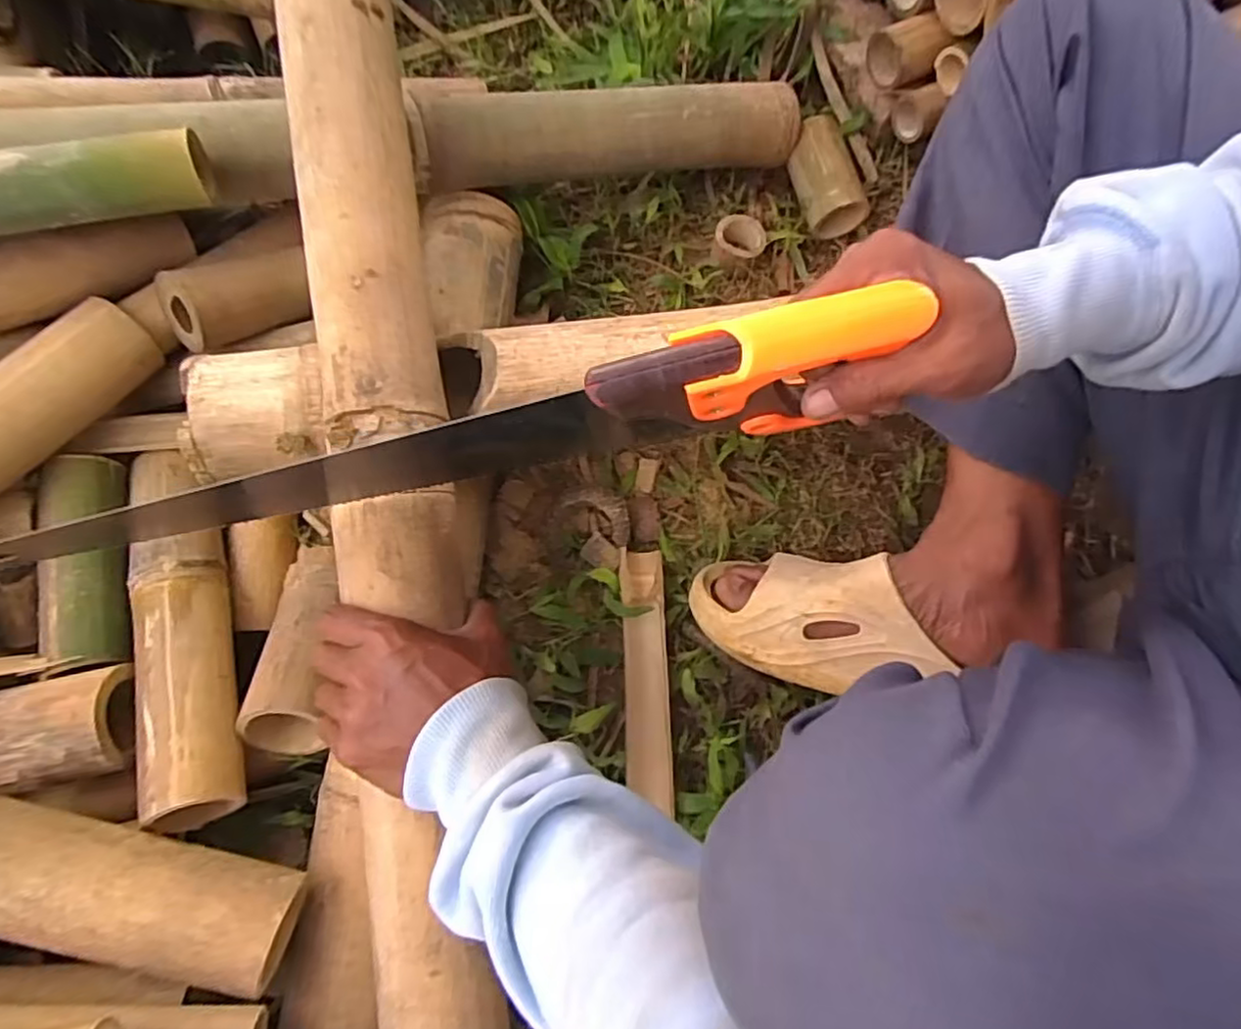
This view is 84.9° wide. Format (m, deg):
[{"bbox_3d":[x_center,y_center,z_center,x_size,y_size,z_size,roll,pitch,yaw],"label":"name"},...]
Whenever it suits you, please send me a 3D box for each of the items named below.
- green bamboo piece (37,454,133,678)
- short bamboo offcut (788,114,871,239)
[{"bbox_3d":[-0.385,0.029,0.486,0.056,0.042,0.160,-7,75,-1],"label":"green bamboo piece"},{"bbox_3d":[0.198,-0.328,0.654,0.056,0.044,0.104,-13,76,-2],"label":"short bamboo offcut"}]

